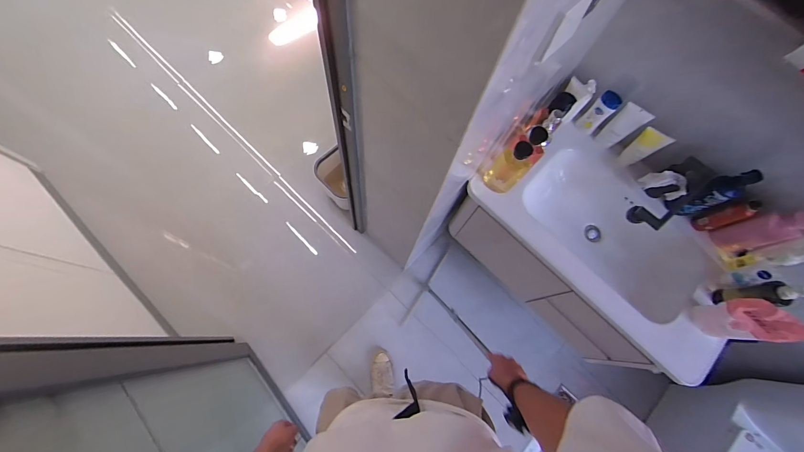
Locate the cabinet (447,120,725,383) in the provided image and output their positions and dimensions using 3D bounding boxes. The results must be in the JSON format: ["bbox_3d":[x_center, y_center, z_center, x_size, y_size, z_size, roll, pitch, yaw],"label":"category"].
[{"bbox_3d":[0.662,0.067,1.316,0.832,0.461,0.504,44,74,9],"label":"cabinet"}]

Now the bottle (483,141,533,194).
[{"bbox_3d":[0.300,-0.167,0.981,0.087,0.233,0.060,24,72,3],"label":"bottle"}]

